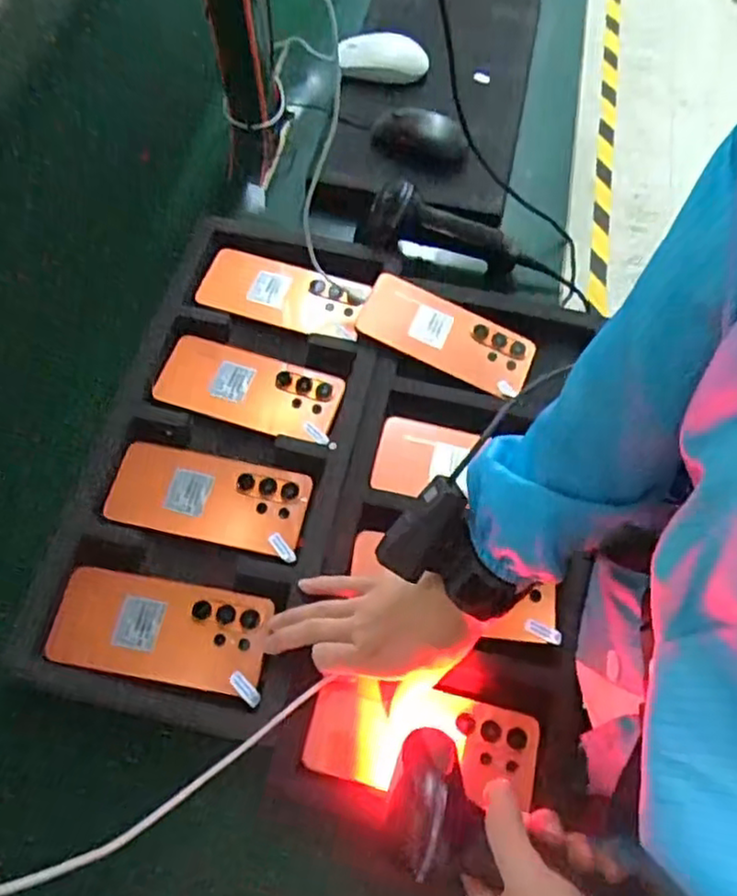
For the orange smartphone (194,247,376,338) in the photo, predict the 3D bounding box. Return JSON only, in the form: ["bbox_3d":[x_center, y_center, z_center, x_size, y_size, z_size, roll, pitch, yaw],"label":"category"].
[{"bbox_3d":[-0.086,-0.158,0.702,0.163,0.012,0.074,16,71,2],"label":"orange smartphone"}]

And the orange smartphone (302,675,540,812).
[{"bbox_3d":[0.040,0.221,0.524,0.169,0.007,0.072,10,63,4],"label":"orange smartphone"}]

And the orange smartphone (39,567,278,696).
[{"bbox_3d":[-0.165,0.144,0.550,0.168,0.006,0.078,9,63,4],"label":"orange smartphone"}]

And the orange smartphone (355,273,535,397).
[{"bbox_3d":[0.076,-0.109,0.672,0.168,0.010,0.074,24,68,0],"label":"orange smartphone"}]

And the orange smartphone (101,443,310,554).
[{"bbox_3d":[-0.138,0.042,0.603,0.167,0.010,0.077,11,63,5],"label":"orange smartphone"}]

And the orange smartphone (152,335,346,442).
[{"bbox_3d":[-0.111,-0.058,0.652,0.169,0.012,0.079,15,64,7],"label":"orange smartphone"}]

